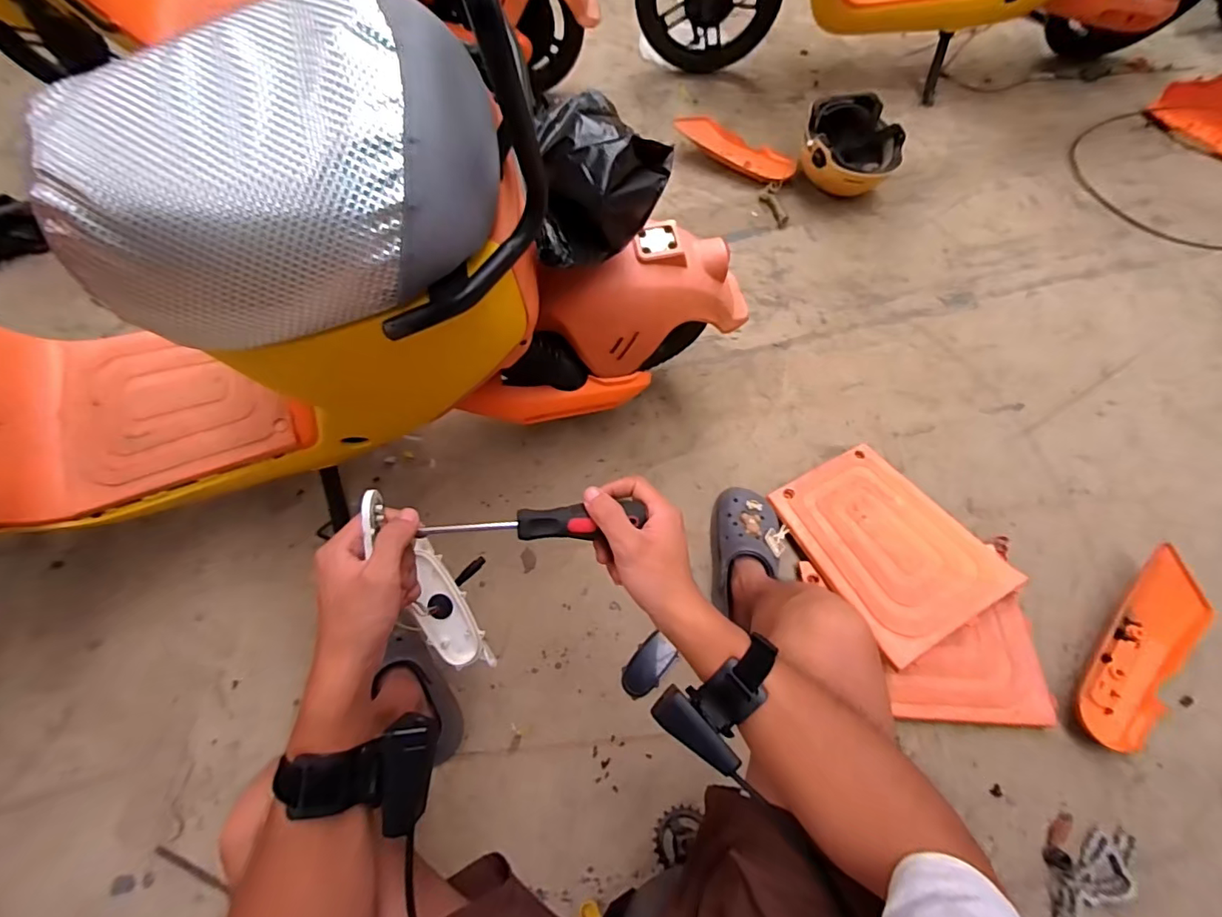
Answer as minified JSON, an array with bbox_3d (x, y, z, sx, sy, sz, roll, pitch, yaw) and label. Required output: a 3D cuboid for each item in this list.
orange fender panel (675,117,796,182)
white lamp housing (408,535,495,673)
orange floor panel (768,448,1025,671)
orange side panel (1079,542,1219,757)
[{"bbox_3d":[0.315,-0.793,1.329,0.326,0.060,0.107,32,70,14],"label":"orange fender panel"},{"bbox_3d":[-0.170,0.151,0.528,0.054,0.029,0.136,-21,96,-8],"label":"white lamp housing"},{"bbox_3d":[0.461,0.134,0.876,0.265,0.020,0.324,-26,56,-13],"label":"orange floor panel"},{"bbox_3d":[0.833,0.298,0.808,0.109,0.069,0.335,35,71,15],"label":"orange side panel"}]

